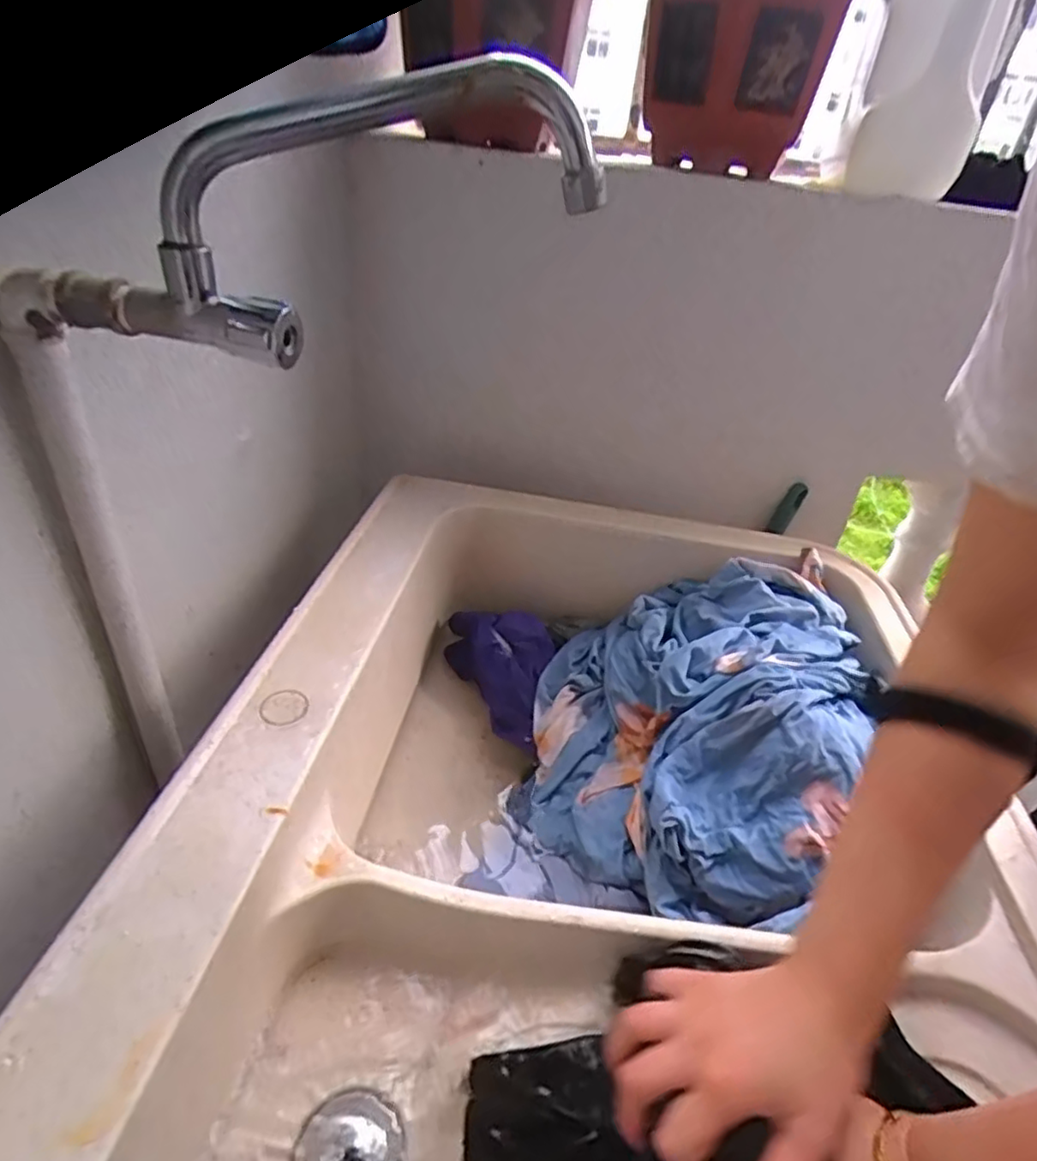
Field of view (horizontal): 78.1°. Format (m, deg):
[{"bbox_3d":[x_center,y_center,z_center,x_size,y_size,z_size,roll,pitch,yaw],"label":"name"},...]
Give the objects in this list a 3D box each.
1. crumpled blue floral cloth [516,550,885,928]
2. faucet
[{"bbox_3d":[0.159,0.123,0.628,0.277,0.163,0.357,20,37,19],"label":"crumpled blue floral cloth"},{"bbox_3d":[-0.103,-0.188,0.333,0.288,0.101,0.063,-25,39,3],"label":"faucet"}]

